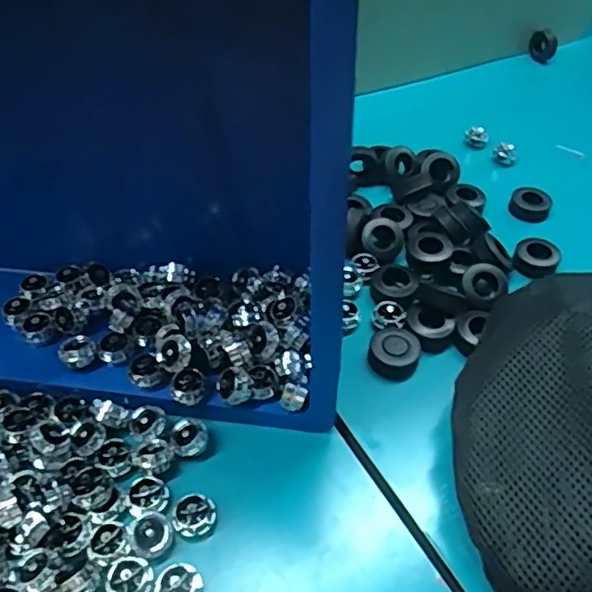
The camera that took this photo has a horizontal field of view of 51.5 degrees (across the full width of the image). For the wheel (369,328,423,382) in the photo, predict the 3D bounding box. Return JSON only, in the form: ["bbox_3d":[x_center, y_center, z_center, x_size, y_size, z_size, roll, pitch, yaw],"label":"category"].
[{"bbox_3d":[0.073,0.042,0.453,0.036,0.015,0.038,1,48,-1],"label":"wheel"}]

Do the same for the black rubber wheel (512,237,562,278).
[{"bbox_3d":[0.204,-0.033,0.520,0.036,0.015,0.035,1,48,-1],"label":"black rubber wheel"}]

